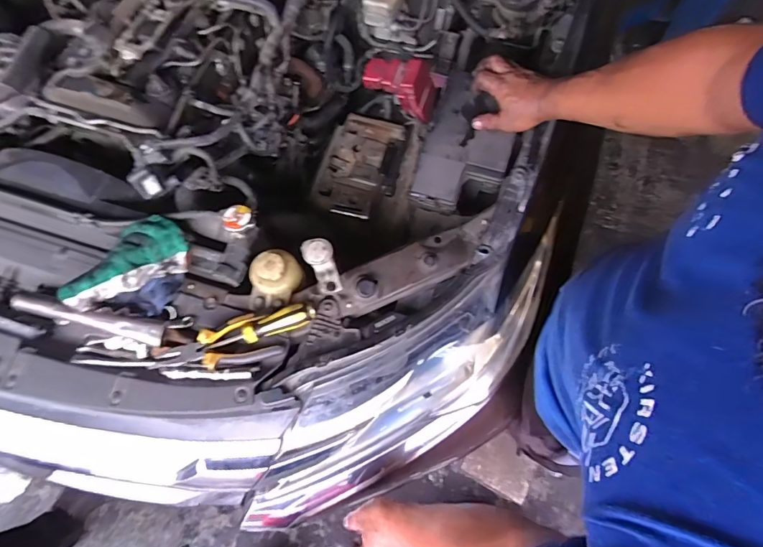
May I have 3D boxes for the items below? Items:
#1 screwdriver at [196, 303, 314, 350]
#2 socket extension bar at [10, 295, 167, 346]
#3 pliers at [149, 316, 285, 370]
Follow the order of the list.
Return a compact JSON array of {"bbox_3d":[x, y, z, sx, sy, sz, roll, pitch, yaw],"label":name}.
[{"bbox_3d":[-0.178,0.081,0.612,0.165,0.032,0.026,-19,69,-7],"label":"screwdriver"},{"bbox_3d":[-0.439,0.066,0.631,0.243,0.041,0.032,12,69,6],"label":"socket extension bar"},{"bbox_3d":[-0.241,0.103,0.614,0.182,0.026,0.068,-7,68,-2],"label":"pliers"}]

